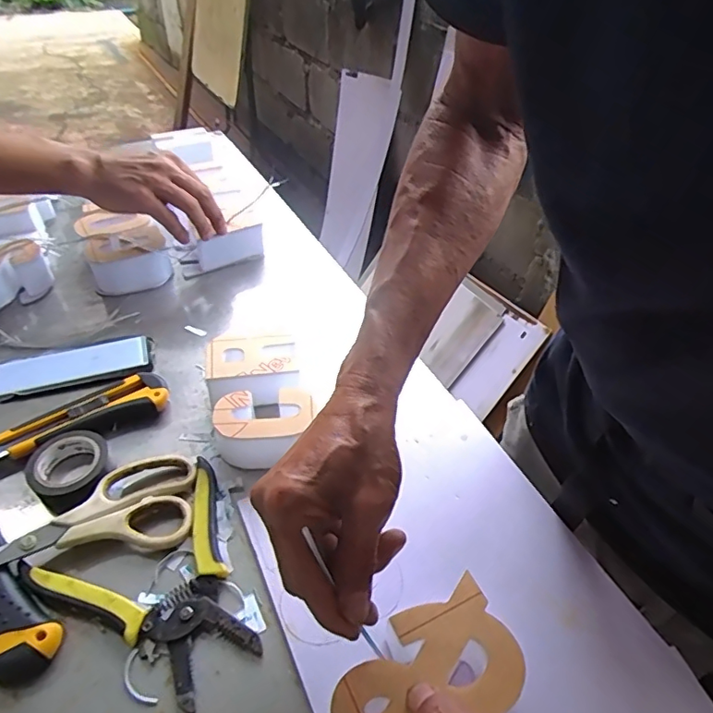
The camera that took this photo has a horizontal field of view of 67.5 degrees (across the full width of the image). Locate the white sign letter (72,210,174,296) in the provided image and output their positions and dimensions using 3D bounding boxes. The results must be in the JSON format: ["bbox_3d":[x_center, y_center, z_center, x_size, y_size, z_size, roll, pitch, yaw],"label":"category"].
[{"bbox_3d":[-0.274,-0.126,0.631,0.083,0.053,0.105,-21,48,-21],"label":"white sign letter"}]

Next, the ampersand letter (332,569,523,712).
[{"bbox_3d":[0.041,0.178,0.298,0.110,0.006,0.066,-23,49,-24],"label":"ampersand letter"}]

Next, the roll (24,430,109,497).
[{"bbox_3d":[-0.227,0.087,0.425,0.058,0.019,0.059,3,42,-2],"label":"roll"}]

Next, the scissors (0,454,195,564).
[{"bbox_3d":[-0.212,0.117,0.389,0.179,0.019,0.076,-10,44,-16],"label":"scissors"}]

